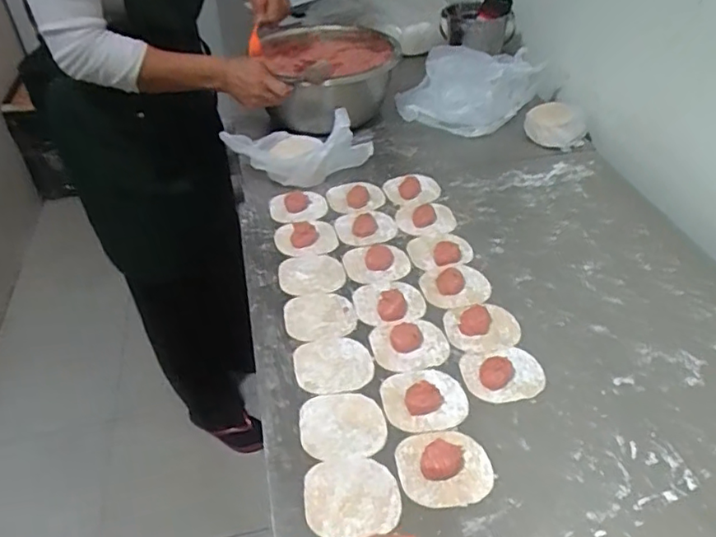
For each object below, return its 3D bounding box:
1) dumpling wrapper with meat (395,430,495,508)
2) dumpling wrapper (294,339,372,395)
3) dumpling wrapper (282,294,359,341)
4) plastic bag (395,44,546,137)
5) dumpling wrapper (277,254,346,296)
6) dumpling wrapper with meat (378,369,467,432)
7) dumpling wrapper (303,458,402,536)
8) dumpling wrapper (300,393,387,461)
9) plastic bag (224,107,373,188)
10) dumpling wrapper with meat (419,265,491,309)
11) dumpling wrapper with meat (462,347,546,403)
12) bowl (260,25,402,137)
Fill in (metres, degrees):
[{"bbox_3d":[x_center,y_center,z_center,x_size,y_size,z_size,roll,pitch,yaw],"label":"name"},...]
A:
[{"bbox_3d":[0.083,0.186,0.563,0.088,0.019,0.078,-6,40,-4],"label":"dumpling wrapper with meat"},{"bbox_3d":[-0.028,0.110,0.669,0.086,0.005,0.079,0,41,0],"label":"dumpling wrapper"},{"bbox_3d":[-0.047,0.058,0.731,0.087,0.004,0.076,-4,40,-1],"label":"dumpling wrapper"},{"bbox_3d":[0.208,-0.352,1.099,0.220,0.091,0.224,21,46,26],"label":"plastic bag"},{"bbox_3d":[-0.062,0.006,0.783,0.088,0.004,0.077,1,40,4],"label":"dumpling wrapper"},{"bbox_3d":[0.070,0.132,0.621,0.086,0.026,0.076,-7,40,-5],"label":"dumpling wrapper with meat"},{"bbox_3d":[-0.006,0.212,0.547,0.086,0.004,0.075,-6,40,-3],"label":"dumpling wrapper"},{"bbox_3d":[-0.016,0.163,0.613,0.085,0.004,0.079,-4,40,-1],"label":"dumpling wrapper"},{"bbox_3d":[-0.099,-0.204,0.969,0.239,0.102,0.094,0,40,4],"label":"plastic bag"},{"bbox_3d":[0.126,0.016,0.753,0.087,0.020,0.073,0,40,3],"label":"dumpling wrapper with meat"},{"bbox_3d":[0.160,0.109,0.640,0.087,0.019,0.067,-6,40,-3],"label":"dumpling wrapper with meat"},{"bbox_3d":[-0.046,-0.359,1.109,0.225,0.133,0.278,-11,41,-10],"label":"bowl"}]

